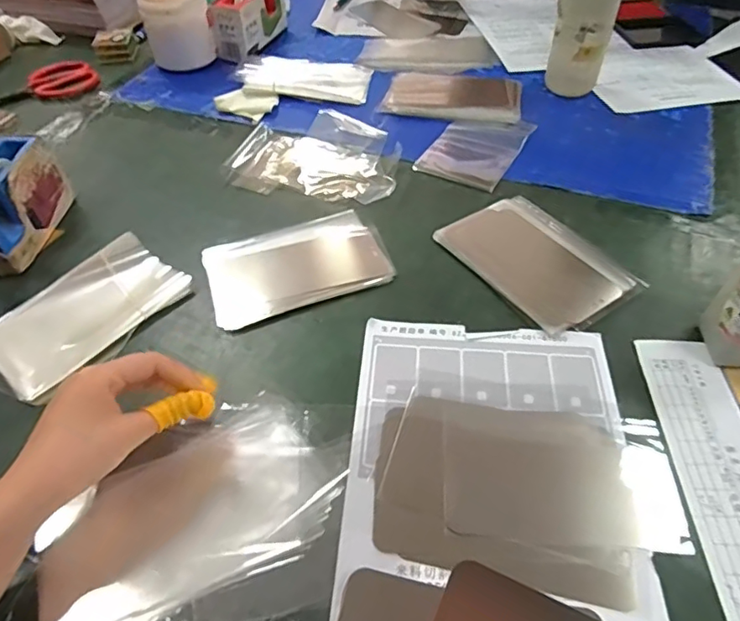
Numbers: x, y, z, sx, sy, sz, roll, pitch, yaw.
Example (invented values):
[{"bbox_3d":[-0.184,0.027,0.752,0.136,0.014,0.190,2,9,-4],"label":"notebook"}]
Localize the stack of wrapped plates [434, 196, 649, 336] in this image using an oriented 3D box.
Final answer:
[{"bbox_3d":[0.166,-0.052,0.547,0.117,0.004,0.176,-30,54,-20],"label":"stack of wrapped plates"}]

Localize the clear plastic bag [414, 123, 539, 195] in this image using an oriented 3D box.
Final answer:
[{"bbox_3d":[0.133,-0.204,0.682,0.100,0.006,0.155,23,55,21],"label":"clear plastic bag"}]

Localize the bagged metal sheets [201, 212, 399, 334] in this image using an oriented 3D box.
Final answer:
[{"bbox_3d":[-0.073,-0.047,0.547,0.174,0.013,0.115,-19,52,-12],"label":"bagged metal sheets"}]

